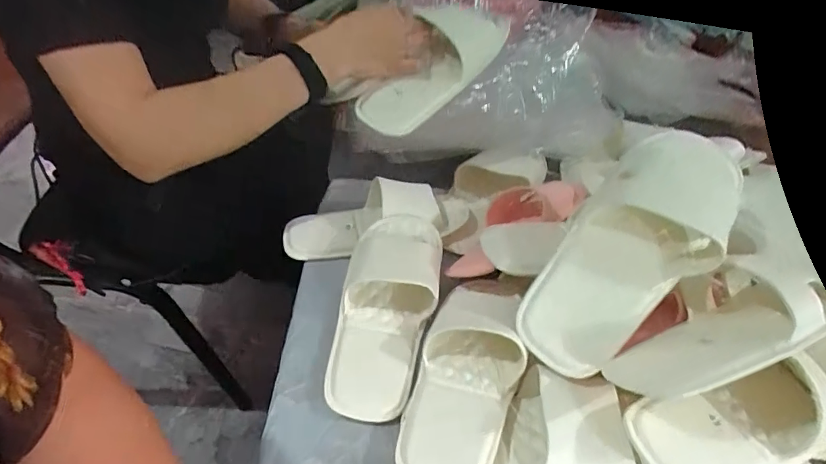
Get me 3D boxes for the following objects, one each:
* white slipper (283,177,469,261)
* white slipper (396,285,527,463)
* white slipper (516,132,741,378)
[{"bbox_3d":[-0.040,-0.018,0.627,0.250,0.053,0.106,-10,43,-19],"label":"white slipper"},{"bbox_3d":[0.053,0.126,0.453,0.091,0.070,0.226,18,43,8],"label":"white slipper"},{"bbox_3d":[0.208,0.019,0.459,0.266,0.078,0.117,-46,55,-7],"label":"white slipper"}]

